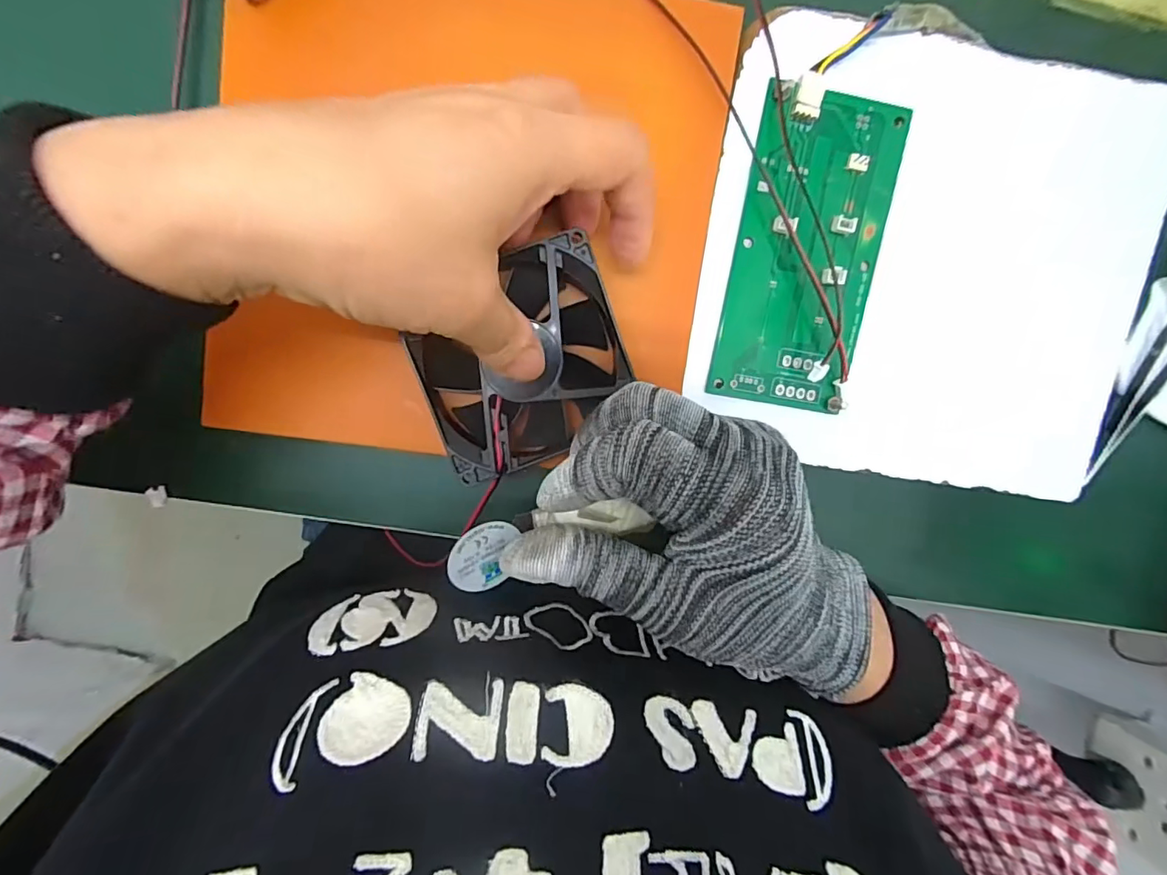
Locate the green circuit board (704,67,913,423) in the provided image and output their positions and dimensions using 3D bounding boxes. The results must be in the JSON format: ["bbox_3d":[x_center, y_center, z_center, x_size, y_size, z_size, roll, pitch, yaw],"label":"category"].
[{"bbox_3d":[0.100,-0.080,0.234,0.064,0.013,0.132,10,97,-6],"label":"green circuit board"}]

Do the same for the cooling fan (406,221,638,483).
[{"bbox_3d":[-0.024,-0.031,0.218,0.082,0.028,0.076,-25,99,-1],"label":"cooling fan"}]

